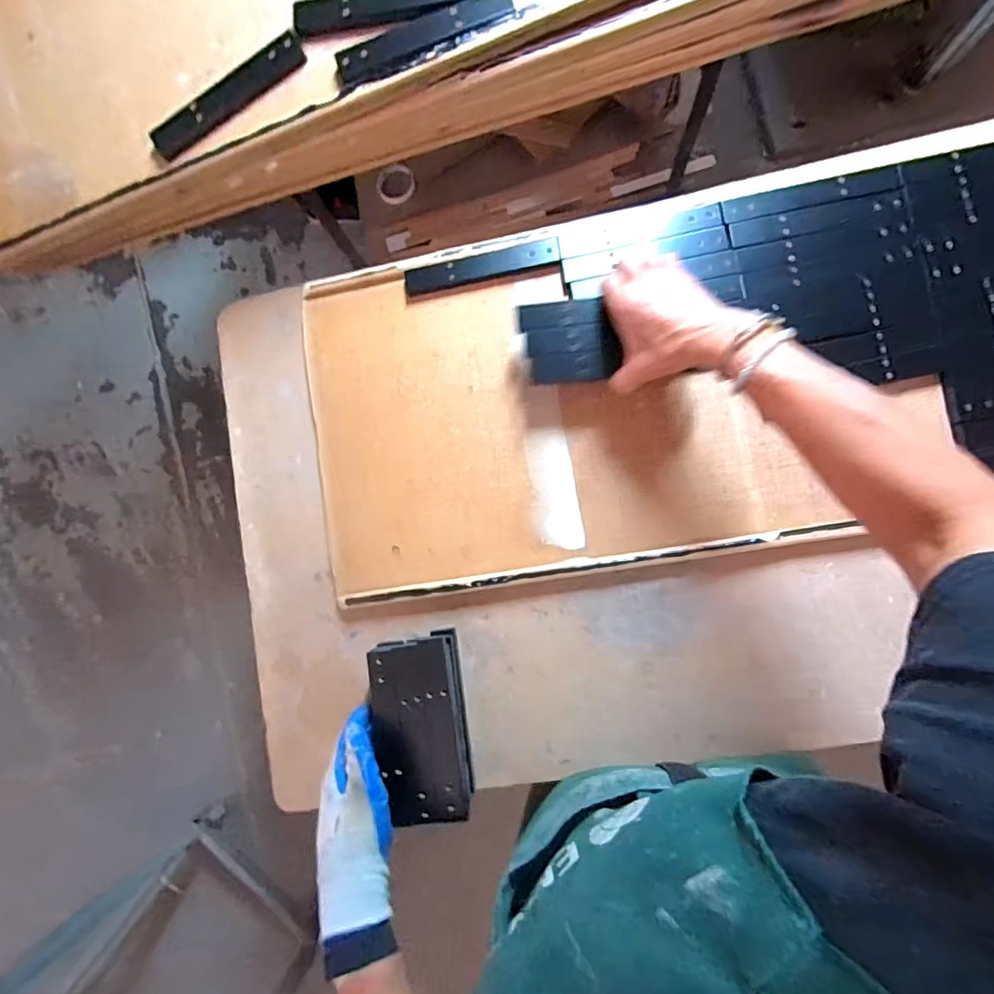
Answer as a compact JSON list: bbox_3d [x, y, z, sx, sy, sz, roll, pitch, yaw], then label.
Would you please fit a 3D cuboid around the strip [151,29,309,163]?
[{"bbox_3d":[-0.278,-0.413,0.519,0.178,0.010,0.033,-33,85,4],"label":"strip"}]

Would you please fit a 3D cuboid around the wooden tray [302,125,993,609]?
[{"bbox_3d":[0.299,-0.154,0.547,1.042,0.023,0.397,-10,86,6],"label":"wooden tray"}]

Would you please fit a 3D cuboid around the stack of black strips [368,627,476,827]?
[{"bbox_3d":[-0.083,0.255,0.566,0.090,0.054,0.189,-9,86,6],"label":"stack of black strips"}]

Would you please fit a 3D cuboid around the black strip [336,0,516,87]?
[{"bbox_3d":[-0.073,-0.456,0.495,0.180,0.008,0.039,-21,86,5],"label":"black strip"}]

